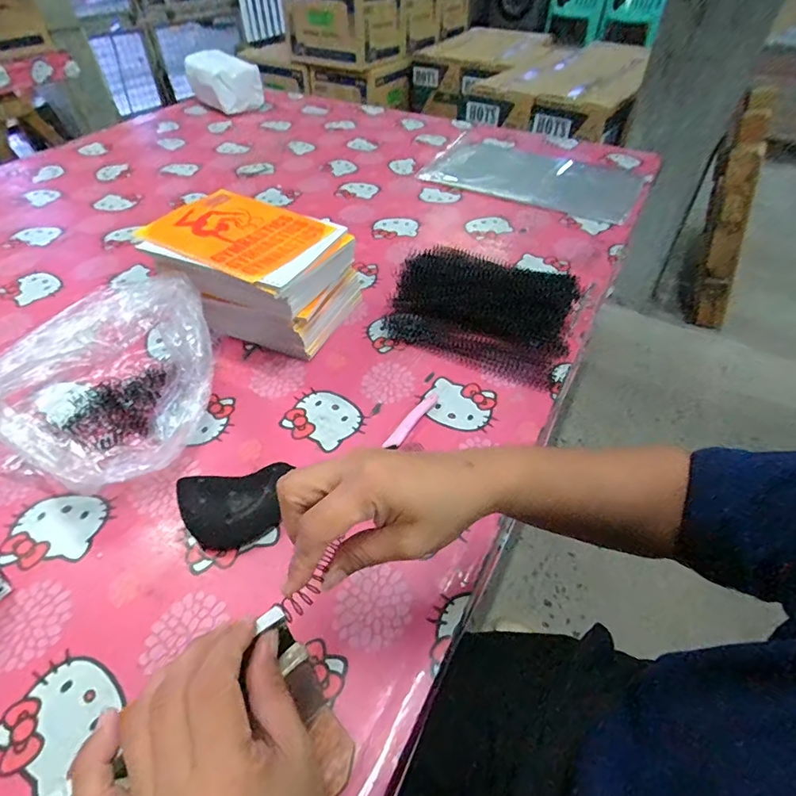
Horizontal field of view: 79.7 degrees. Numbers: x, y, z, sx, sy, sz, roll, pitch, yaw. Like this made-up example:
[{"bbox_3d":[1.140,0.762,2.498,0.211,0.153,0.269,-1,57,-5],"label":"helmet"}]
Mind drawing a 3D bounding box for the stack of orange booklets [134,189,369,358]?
[{"bbox_3d":[-0.184,-0.157,0.611,0.223,0.120,0.163,18,49,15],"label":"stack of orange booklets"}]

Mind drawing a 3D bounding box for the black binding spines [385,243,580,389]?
[{"bbox_3d":[0.107,-0.119,0.616,0.232,0.069,0.162,22,50,18],"label":"black binding spines"}]

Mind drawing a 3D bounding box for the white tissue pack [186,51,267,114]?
[{"bbox_3d":[-0.448,-0.821,1.232,0.140,0.128,0.151,-36,57,-29],"label":"white tissue pack"}]

